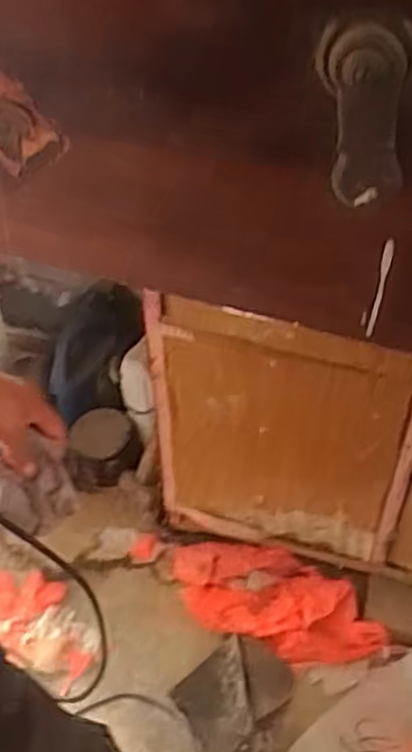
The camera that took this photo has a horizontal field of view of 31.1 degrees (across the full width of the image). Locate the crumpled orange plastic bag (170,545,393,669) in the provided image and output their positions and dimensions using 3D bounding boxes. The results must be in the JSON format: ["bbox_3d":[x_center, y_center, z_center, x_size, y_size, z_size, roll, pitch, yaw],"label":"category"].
[{"bbox_3d":[0.112,0.389,1.289,0.394,0.043,0.160,19,52,15],"label":"crumpled orange plastic bag"}]

